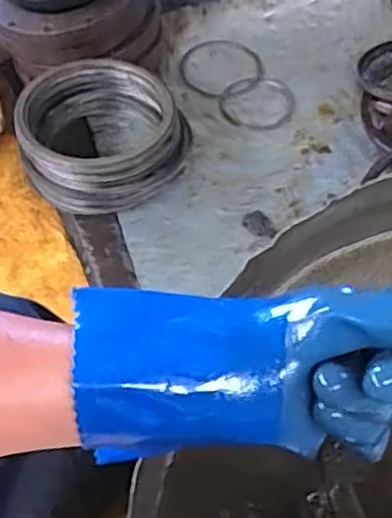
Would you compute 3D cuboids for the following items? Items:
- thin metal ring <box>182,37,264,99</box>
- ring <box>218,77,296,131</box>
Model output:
[{"bbox_3d":[0.042,-0.298,1.100,0.128,0.009,0.119,-1,65,3],"label":"thin metal ring"},{"bbox_3d":[0.095,-0.239,1.072,0.114,0.007,0.098,6,66,4],"label":"ring"}]

